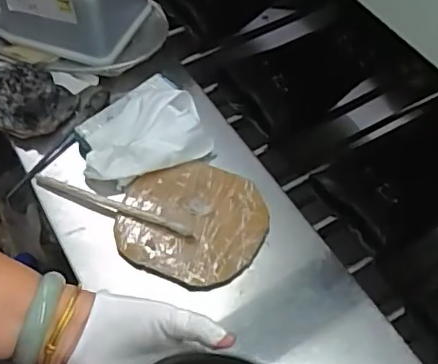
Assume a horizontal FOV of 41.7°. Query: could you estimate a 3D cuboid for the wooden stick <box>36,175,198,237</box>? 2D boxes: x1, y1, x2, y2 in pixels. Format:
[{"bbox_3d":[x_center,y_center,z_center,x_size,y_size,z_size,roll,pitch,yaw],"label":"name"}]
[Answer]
[{"bbox_3d":[-0.115,0.024,0.624,0.186,0.010,0.014,18,58,14],"label":"wooden stick"}]

